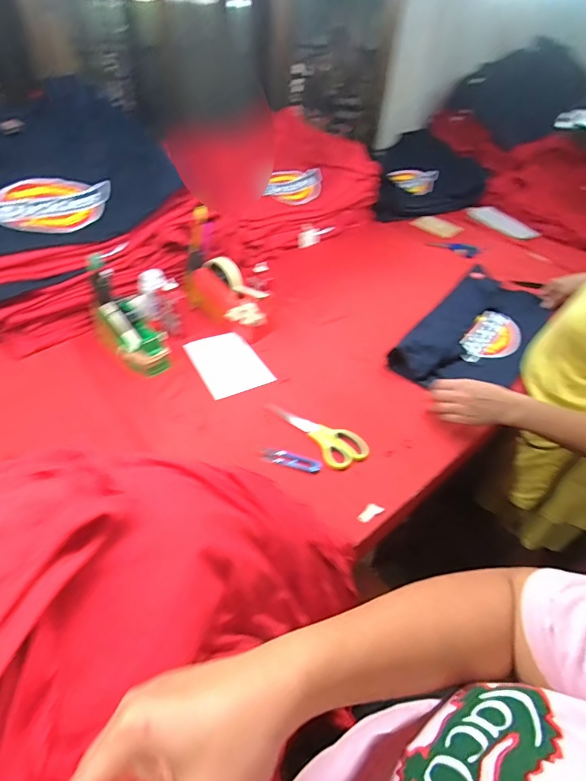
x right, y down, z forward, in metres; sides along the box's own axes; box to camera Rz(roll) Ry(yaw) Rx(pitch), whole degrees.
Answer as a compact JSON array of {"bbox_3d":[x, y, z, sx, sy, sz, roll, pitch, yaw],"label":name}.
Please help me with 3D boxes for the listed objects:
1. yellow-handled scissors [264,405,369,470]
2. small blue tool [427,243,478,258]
[{"bbox_3d":[0.037,0.065,0.719,0.181,0.007,0.071,33,49,28],"label":"yellow-handled scissors"},{"bbox_3d":[0.458,-0.413,1.227,0.137,0.029,0.049,19,44,16],"label":"small blue tool"}]

